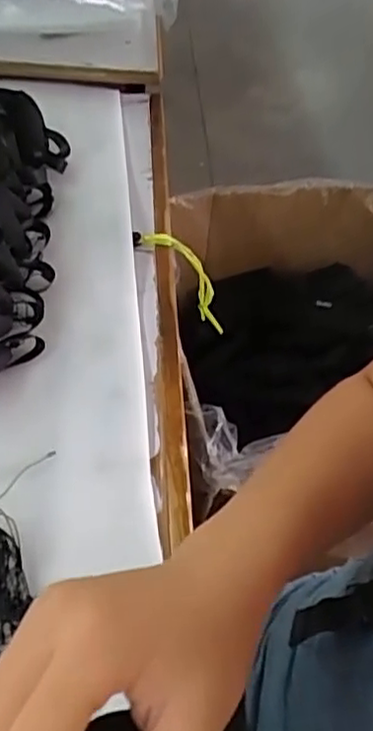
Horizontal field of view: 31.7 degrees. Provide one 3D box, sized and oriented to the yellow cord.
[{"bbox_3d":[0.004,-0.095,0.739,0.041,0.161,0.031,-22,49,14],"label":"yellow cord"}]

